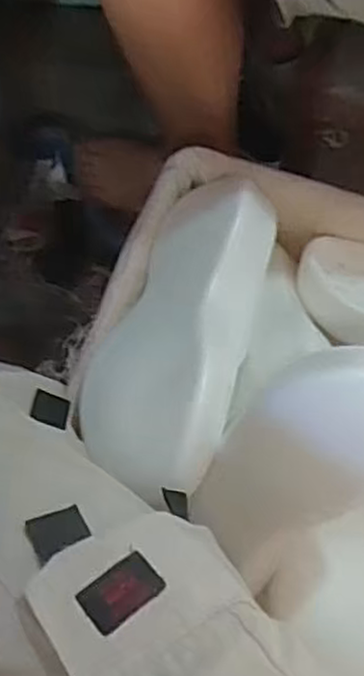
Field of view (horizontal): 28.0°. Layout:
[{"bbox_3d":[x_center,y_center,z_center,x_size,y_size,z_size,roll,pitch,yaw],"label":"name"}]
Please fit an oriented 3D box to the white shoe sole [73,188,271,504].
[{"bbox_3d":[0.003,-0.016,0.586,0.109,0.053,0.280,14,58,5],"label":"white shoe sole"}]

